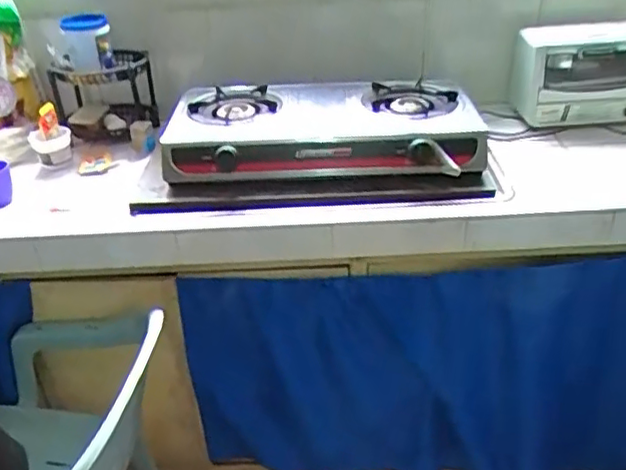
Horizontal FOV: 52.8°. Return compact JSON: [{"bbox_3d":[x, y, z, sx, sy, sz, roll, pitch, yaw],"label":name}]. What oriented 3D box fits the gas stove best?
[{"bbox_3d":[0.019,-0.230,1.364,0.686,0.137,0.292,2,32,7],"label":"gas stove"}]

